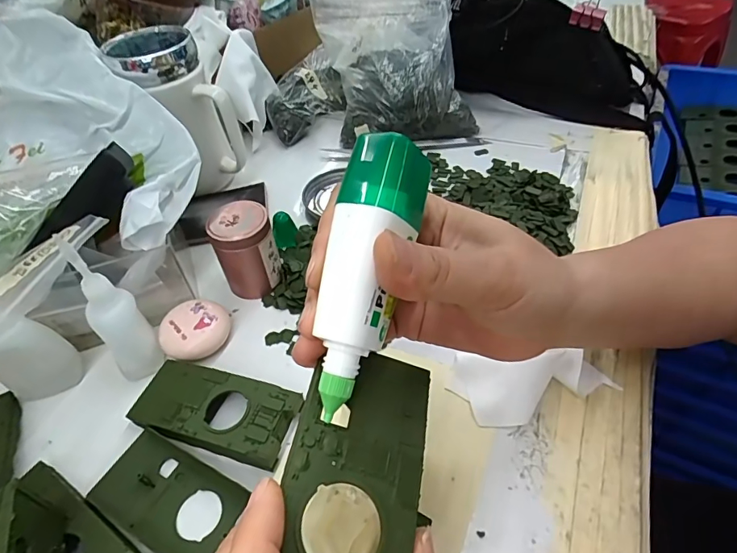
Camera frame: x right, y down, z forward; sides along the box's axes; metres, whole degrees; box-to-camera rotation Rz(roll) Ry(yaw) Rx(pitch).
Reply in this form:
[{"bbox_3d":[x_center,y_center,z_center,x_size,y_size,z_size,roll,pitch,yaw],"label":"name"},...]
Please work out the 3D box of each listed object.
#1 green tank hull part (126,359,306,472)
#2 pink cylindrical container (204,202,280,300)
[{"bbox_3d":[-0.097,0.085,0.291,0.106,0.021,0.048,12,50,15],"label":"green tank hull part"},{"bbox_3d":[-0.093,-0.020,0.356,0.044,0.065,0.040,-2,47,3],"label":"pink cylindrical container"}]

